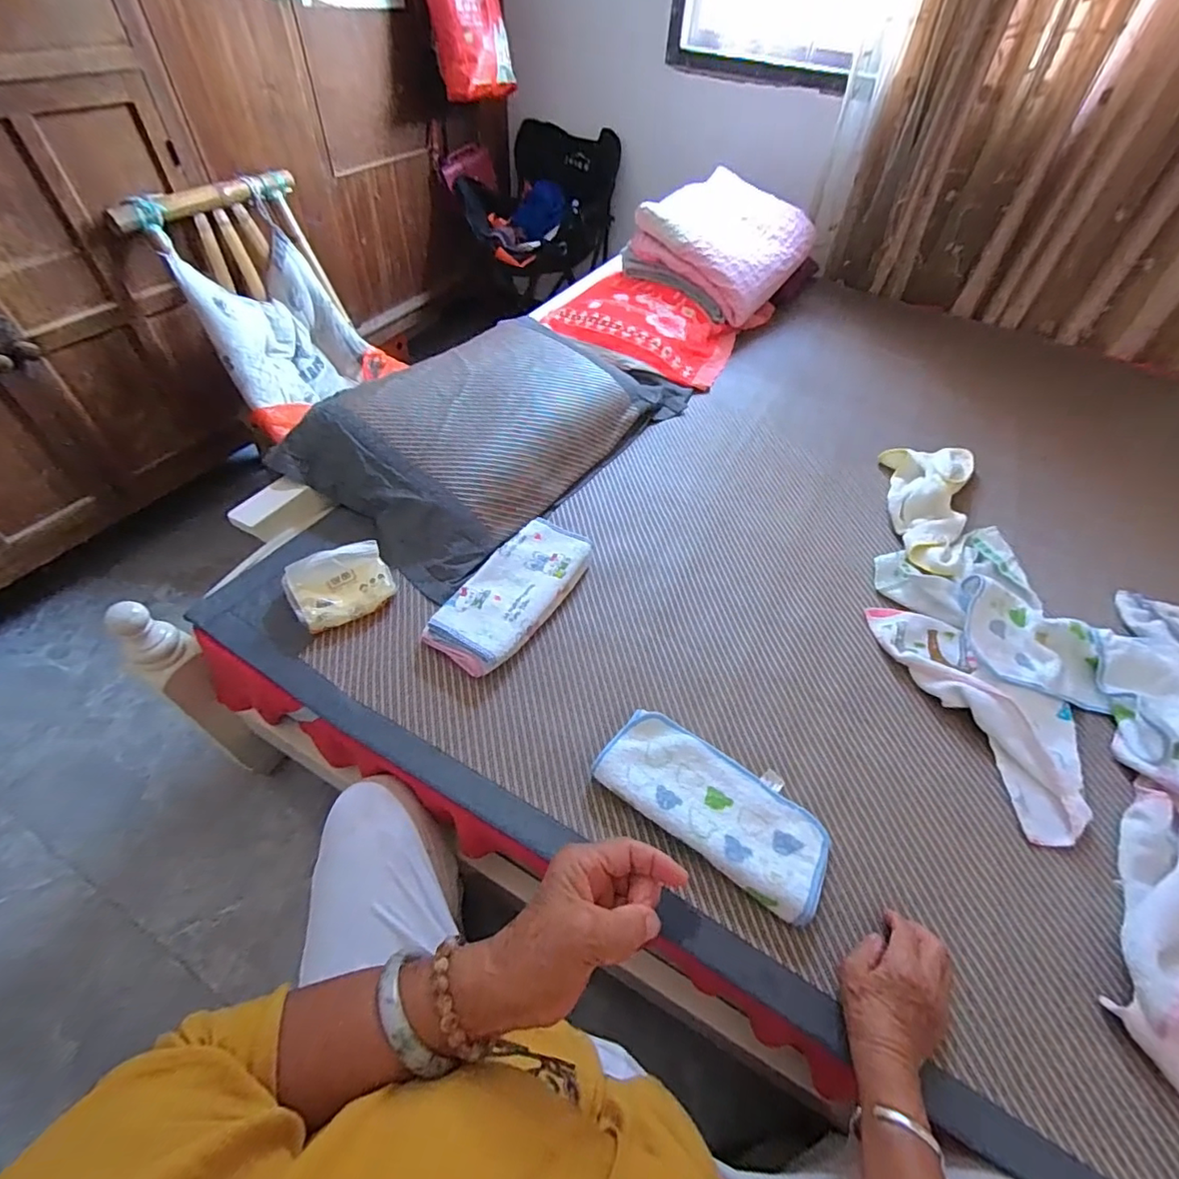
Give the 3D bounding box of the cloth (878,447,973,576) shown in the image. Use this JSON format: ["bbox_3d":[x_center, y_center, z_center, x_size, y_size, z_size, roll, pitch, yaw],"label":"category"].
[{"bbox_3d":[0.594,-0.176,0.931,0.158,0.062,0.418,25,53,15],"label":"cloth"}]

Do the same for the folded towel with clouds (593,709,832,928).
[{"bbox_3d":[0.136,0.235,0.581,0.253,0.046,0.123,30,55,18],"label":"folded towel with clouds"}]

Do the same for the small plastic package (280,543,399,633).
[{"bbox_3d":[-0.331,-0.004,0.706,0.129,0.069,0.079,-25,57,-23],"label":"small plastic package"}]

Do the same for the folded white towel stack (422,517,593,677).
[{"bbox_3d":[-0.106,0.002,0.746,0.123,0.048,0.268,25,53,15],"label":"folded white towel stack"}]

